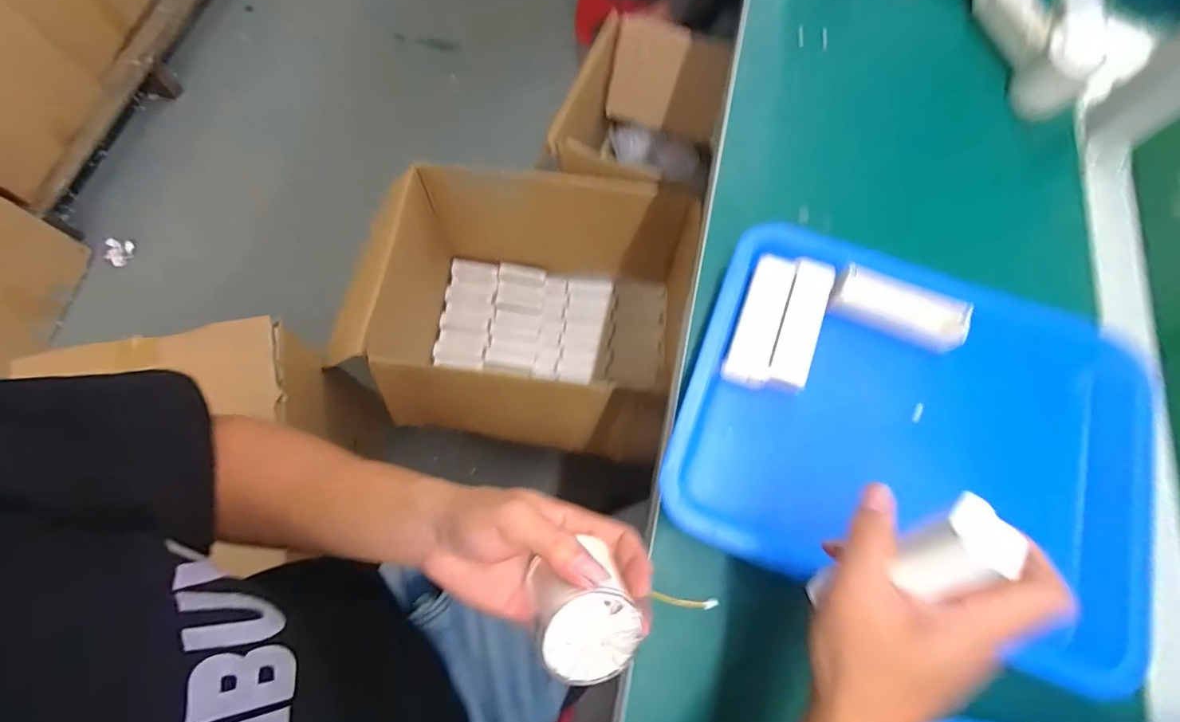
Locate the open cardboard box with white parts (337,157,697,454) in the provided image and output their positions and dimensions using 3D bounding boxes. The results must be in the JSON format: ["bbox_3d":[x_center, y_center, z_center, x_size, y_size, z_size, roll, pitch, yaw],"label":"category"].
[{"bbox_3d":[-0.090,-0.062,0.943,0.458,0.320,0.468,9,72,1],"label":"open cardboard box with white parts"}]

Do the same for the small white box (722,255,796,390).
[{"bbox_3d":[0.141,-0.033,0.419,0.034,0.021,0.112,18,72,4],"label":"small white box"}]

